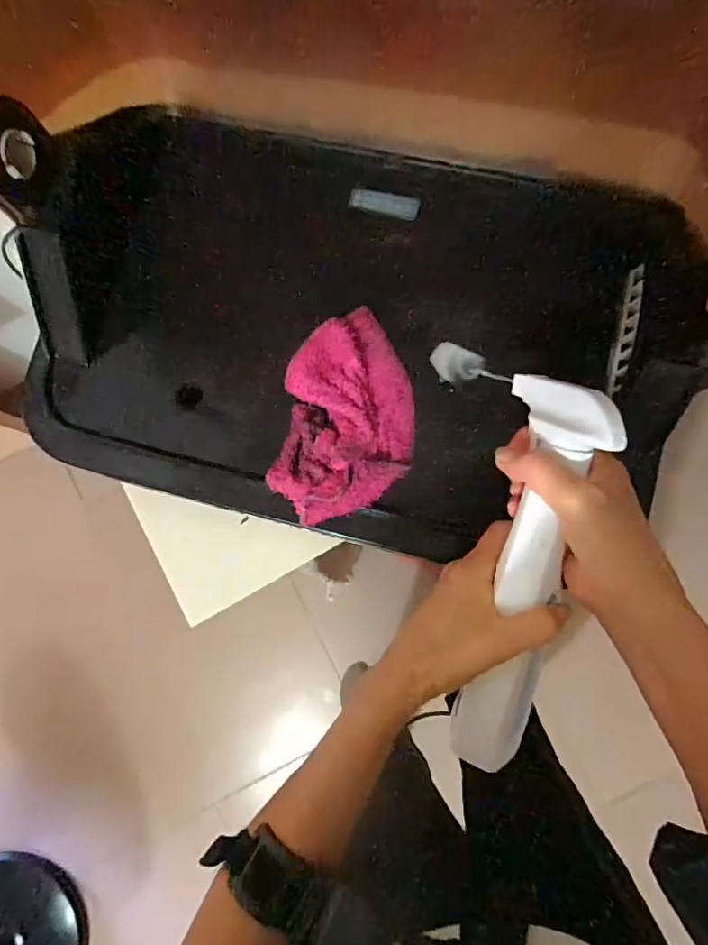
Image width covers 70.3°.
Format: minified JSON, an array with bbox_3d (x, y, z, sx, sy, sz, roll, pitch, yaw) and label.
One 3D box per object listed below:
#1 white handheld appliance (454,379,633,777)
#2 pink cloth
[{"bbox_3d":[0.110,0.068,0.323,0.048,0.064,0.253,11,98,5],"label":"white handheld appliance"},{"bbox_3d":[-0.004,-0.045,0.401,0.103,0.028,0.166,7,82,4],"label":"pink cloth"}]

